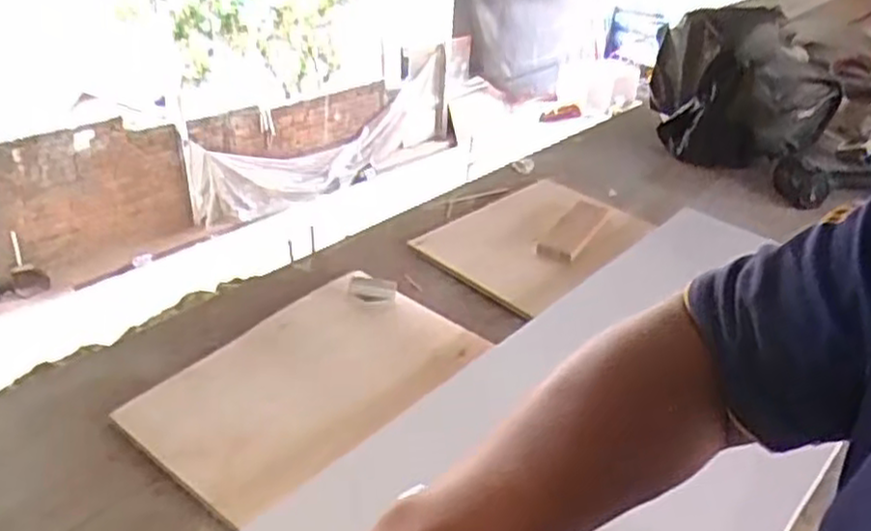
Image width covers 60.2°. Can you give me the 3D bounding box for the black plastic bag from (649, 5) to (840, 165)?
[{"bbox_3d":[0.556,-0.330,1.352,0.299,0.244,0.192,9,33,10],"label":"black plastic bag"}]

